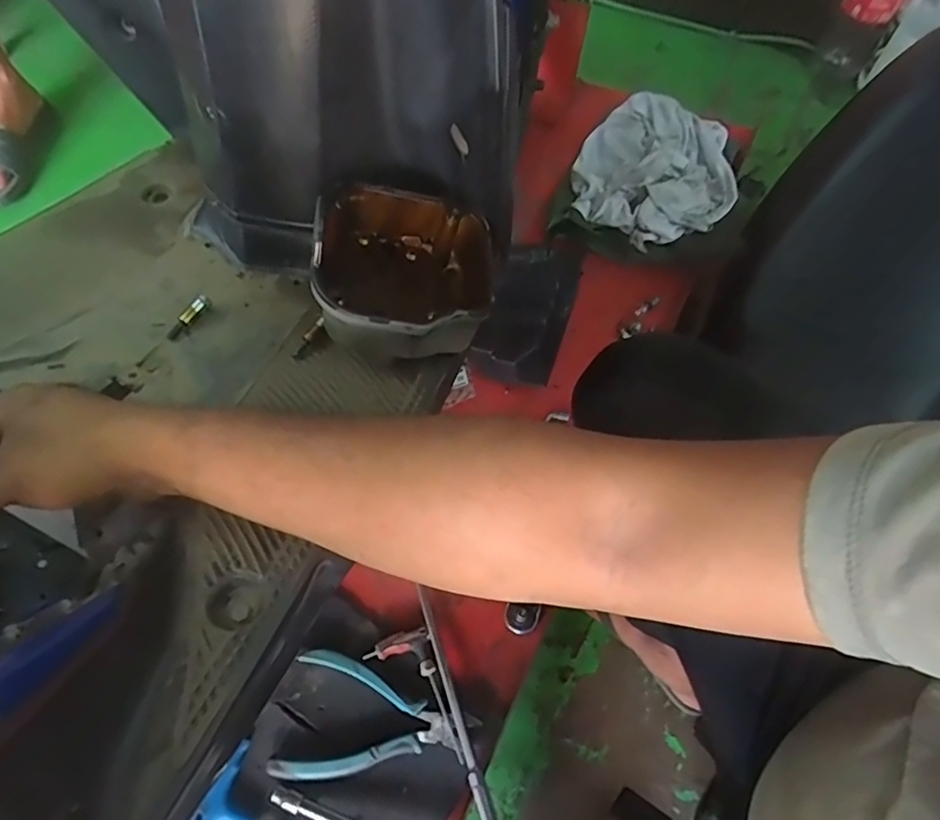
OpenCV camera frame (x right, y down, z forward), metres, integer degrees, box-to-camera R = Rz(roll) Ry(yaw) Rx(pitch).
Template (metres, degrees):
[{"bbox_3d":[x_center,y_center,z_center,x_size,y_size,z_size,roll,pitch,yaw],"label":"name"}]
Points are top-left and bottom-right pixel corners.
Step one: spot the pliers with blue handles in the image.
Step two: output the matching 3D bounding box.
[{"bbox_3d":[-0.083,0.287,0.539,0.172,0.021,0.101,6,63,4],"label":"pliers with blue handles"}]

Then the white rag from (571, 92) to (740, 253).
[{"bbox_3d":[0.251,-0.325,0.813,0.205,0.065,0.263,4,63,3],"label":"white rag"}]

